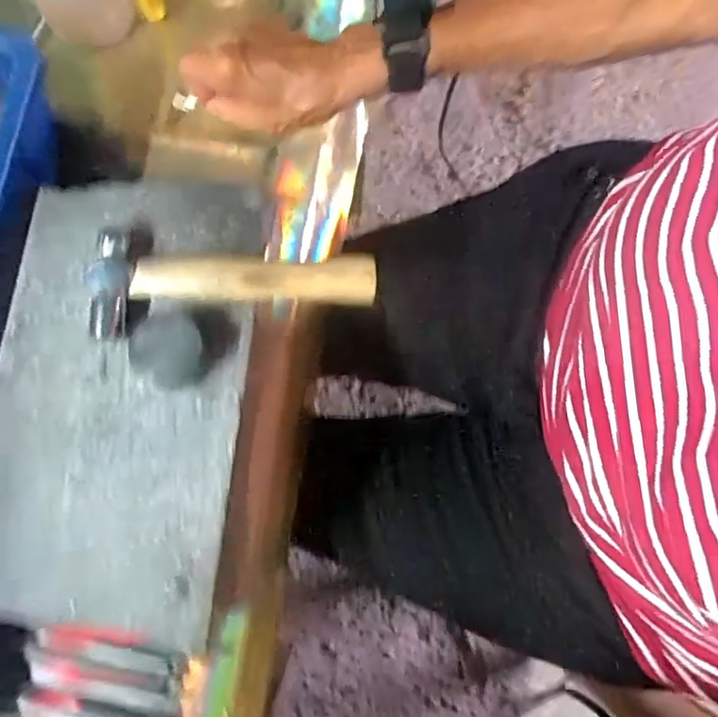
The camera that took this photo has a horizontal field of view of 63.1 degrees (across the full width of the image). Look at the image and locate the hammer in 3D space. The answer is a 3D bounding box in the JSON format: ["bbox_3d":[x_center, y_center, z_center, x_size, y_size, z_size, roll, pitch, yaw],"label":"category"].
[{"bbox_3d":[-0.068,-0.046,0.314,0.150,0.017,0.052,-6,79,-2],"label":"hammer"}]

